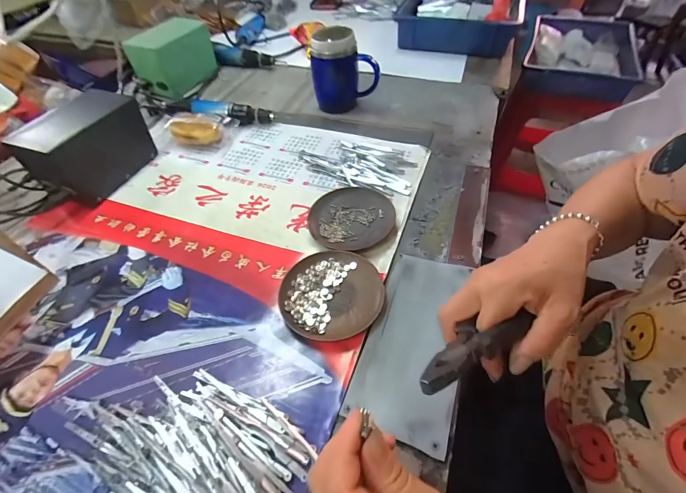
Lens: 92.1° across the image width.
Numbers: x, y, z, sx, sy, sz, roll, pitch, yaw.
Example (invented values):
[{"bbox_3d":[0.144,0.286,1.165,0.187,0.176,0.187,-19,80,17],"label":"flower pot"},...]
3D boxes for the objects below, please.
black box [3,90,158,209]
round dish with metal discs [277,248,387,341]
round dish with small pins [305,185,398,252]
[{"bbox_3d":[-0.392,-0.158,0.514,0.080,0.112,0.152,14,53,15],"label":"black box"},{"bbox_3d":[-0.014,0.053,0.380,0.115,0.013,0.108,-16,51,-10],"label":"round dish with metal discs"},{"bbox_3d":[0.012,-0.040,0.453,0.108,0.012,0.121,32,59,26],"label":"round dish with small pins"}]

